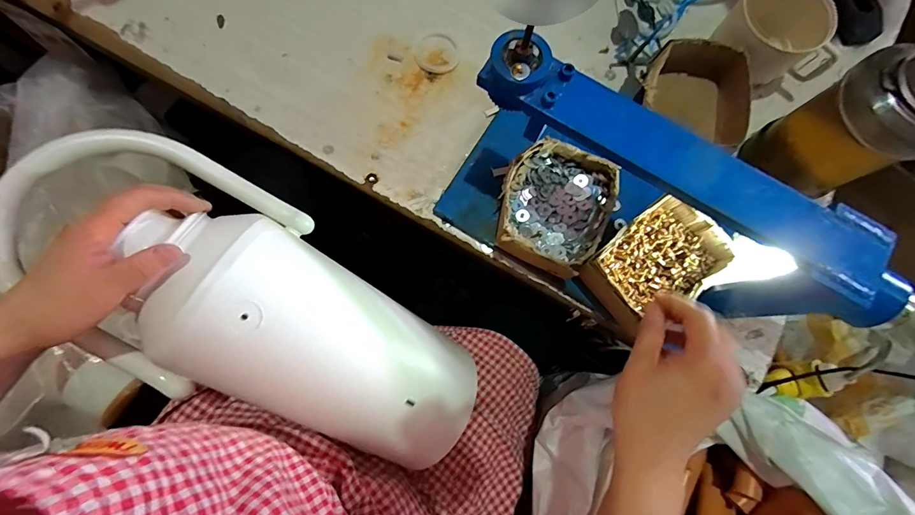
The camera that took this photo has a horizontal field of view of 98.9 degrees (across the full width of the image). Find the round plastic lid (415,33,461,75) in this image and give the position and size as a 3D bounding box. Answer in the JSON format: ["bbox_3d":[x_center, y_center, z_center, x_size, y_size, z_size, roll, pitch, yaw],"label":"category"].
[{"bbox_3d":[-0.027,-0.266,0.514,0.056,0.004,0.059,0,80,-1],"label":"round plastic lid"}]

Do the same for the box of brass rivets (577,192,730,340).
[{"bbox_3d":[0.212,0.008,0.427,0.142,0.051,0.099,-38,83,-7],"label":"box of brass rivets"}]

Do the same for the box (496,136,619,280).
[{"bbox_3d":[0.104,-0.053,0.441,0.120,0.046,0.127,29,80,4],"label":"box"}]

